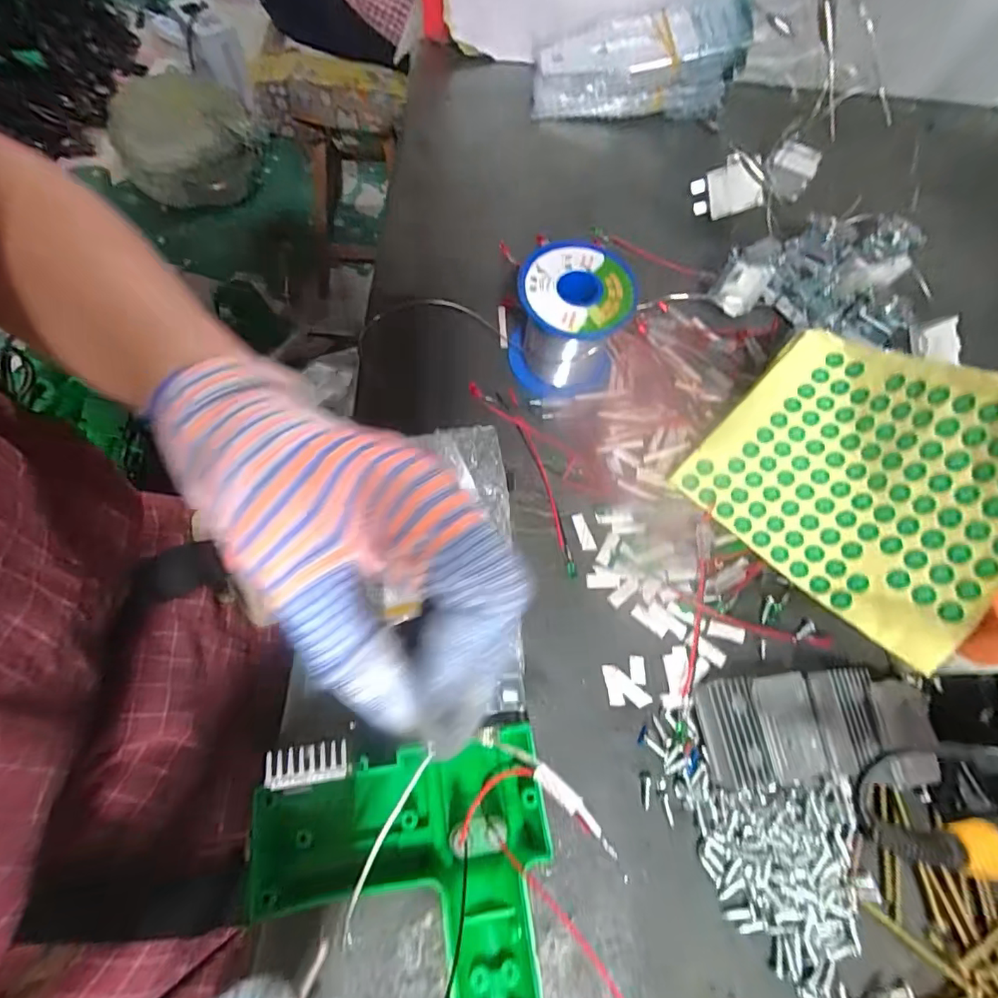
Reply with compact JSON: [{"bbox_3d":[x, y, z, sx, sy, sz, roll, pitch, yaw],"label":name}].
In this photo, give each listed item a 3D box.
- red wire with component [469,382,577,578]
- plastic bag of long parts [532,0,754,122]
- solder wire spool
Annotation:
[{"bbox_3d":[0.020,-0.018,0.307,0.021,0.005,0.132,-23,70,-11],"label":"red wire with component"},{"bbox_3d":[0.108,-0.345,0.418,0.160,0.061,0.057,-4,68,-4],"label":"plastic bag of long parts"},{"bbox_3d":[0.041,-0.104,0.313,0.064,0.062,0.061,11,67,2],"label":"solder wire spool"}]

